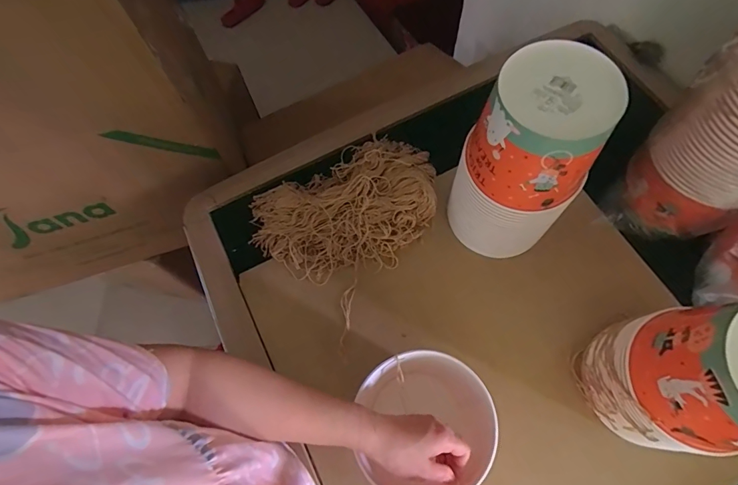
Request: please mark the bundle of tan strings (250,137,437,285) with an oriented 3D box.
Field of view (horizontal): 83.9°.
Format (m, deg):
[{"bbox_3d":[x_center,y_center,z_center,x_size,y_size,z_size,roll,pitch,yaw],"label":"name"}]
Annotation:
[{"bbox_3d":[-0.036,-0.060,0.677,0.321,0.065,0.218,-26,70,-8],"label":"bundle of tan strings"}]

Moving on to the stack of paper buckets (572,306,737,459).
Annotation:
[{"bbox_3d":[0.370,0.155,0.466,0.150,0.236,0.150,-10,69,-2],"label":"stack of paper buckets"}]

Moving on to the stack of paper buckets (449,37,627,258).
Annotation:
[{"bbox_3d":[0.195,-0.097,0.548,0.142,0.287,0.146,18,71,9],"label":"stack of paper buckets"}]

